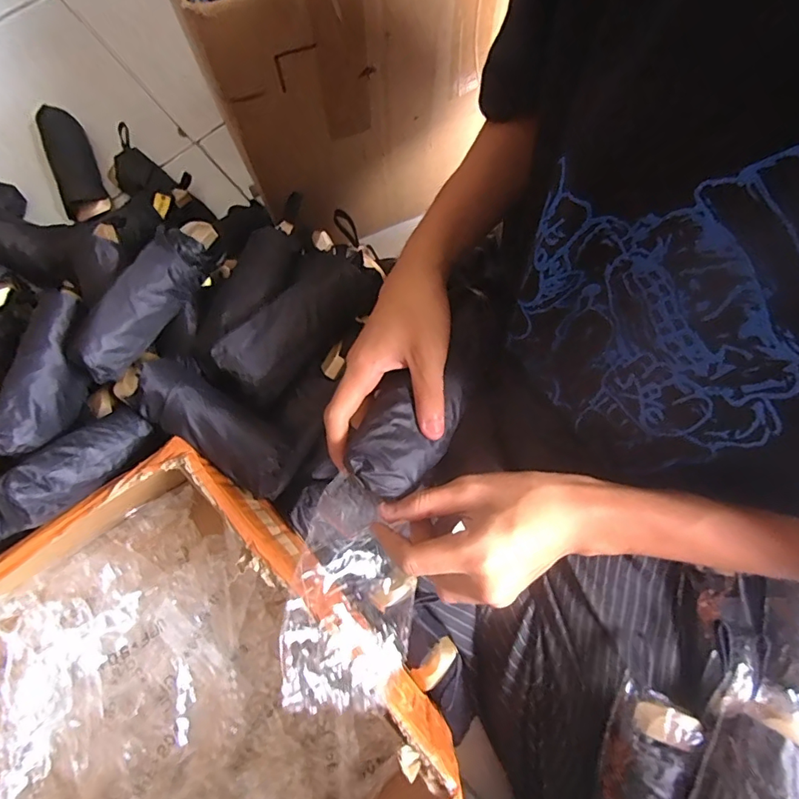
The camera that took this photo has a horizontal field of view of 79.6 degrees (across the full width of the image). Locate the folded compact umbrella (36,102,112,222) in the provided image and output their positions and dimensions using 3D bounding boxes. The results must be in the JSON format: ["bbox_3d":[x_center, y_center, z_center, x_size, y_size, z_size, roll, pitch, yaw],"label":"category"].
[{"bbox_3d":[-0.453,-0.326,0.671,0.059,0.043,0.173,-24,77,-6],"label":"folded compact umbrella"}]

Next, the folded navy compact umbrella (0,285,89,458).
[{"bbox_3d":[-0.324,-0.027,0.446,0.045,0.060,0.170,-8,62,-2],"label":"folded navy compact umbrella"}]

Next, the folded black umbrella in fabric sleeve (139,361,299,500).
[{"bbox_3d":[-0.169,0.023,0.443,0.164,0.061,0.061,39,79,-6],"label":"folded black umbrella in fabric sleeve"}]

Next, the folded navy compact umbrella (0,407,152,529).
[{"bbox_3d":[-0.275,0.056,0.411,0.051,0.047,0.117,32,45,7],"label":"folded navy compact umbrella"}]

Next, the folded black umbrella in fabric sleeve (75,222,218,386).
[{"bbox_3d":[-0.233,-0.098,0.442,0.053,0.037,0.173,29,78,7],"label":"folded black umbrella in fabric sleeve"}]

